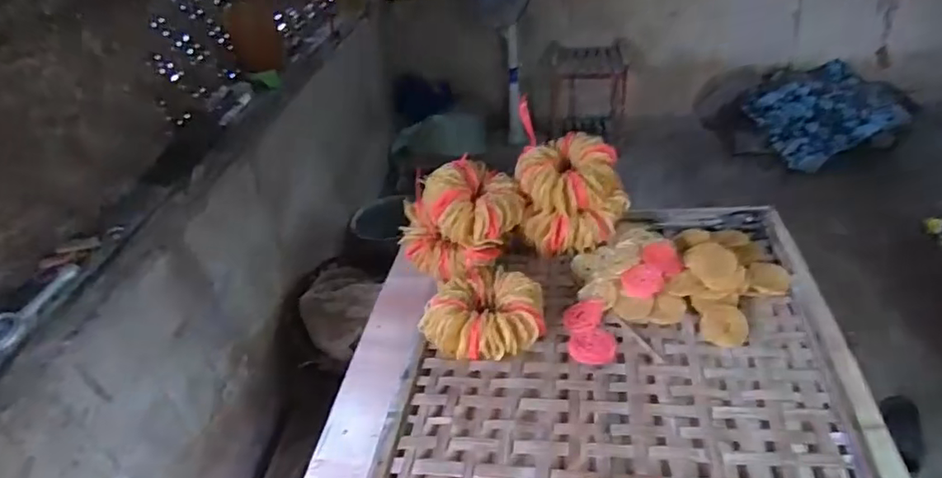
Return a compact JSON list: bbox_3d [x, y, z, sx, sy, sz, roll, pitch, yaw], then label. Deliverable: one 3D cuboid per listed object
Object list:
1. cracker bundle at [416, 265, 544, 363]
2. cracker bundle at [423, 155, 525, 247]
[{"bbox_3d":[0.023,0.122,0.907,0.191,0.084,0.157,9,40,21],"label":"cracker bundle"},{"bbox_3d":[0.007,-0.069,0.976,0.158,0.094,0.137,-18,38,-14],"label":"cracker bundle"}]

